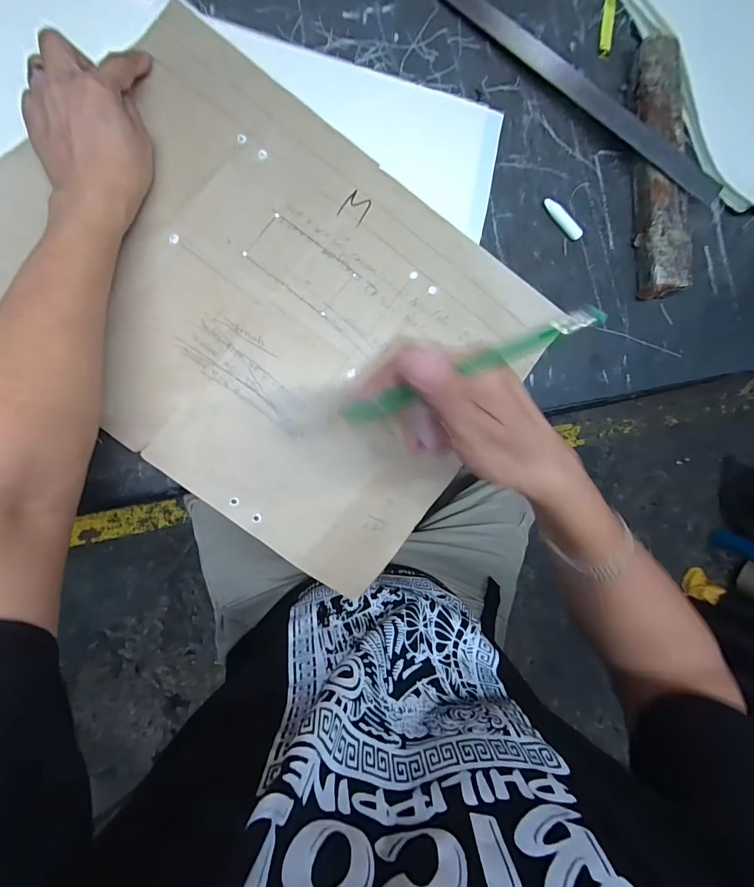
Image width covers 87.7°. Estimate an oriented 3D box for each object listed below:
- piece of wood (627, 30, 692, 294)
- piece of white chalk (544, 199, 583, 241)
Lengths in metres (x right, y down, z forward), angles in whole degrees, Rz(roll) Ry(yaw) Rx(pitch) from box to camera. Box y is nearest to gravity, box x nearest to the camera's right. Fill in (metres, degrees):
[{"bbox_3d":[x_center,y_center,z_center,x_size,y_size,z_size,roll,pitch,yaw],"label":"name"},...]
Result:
[{"bbox_3d":[0.292,-0.287,0.410,0.044,0.032,0.270,2,85,-7],"label":"piece of wood"},{"bbox_3d":[0.191,-0.231,0.404,0.010,0.010,0.051,-43,92,-9],"label":"piece of white chalk"}]

